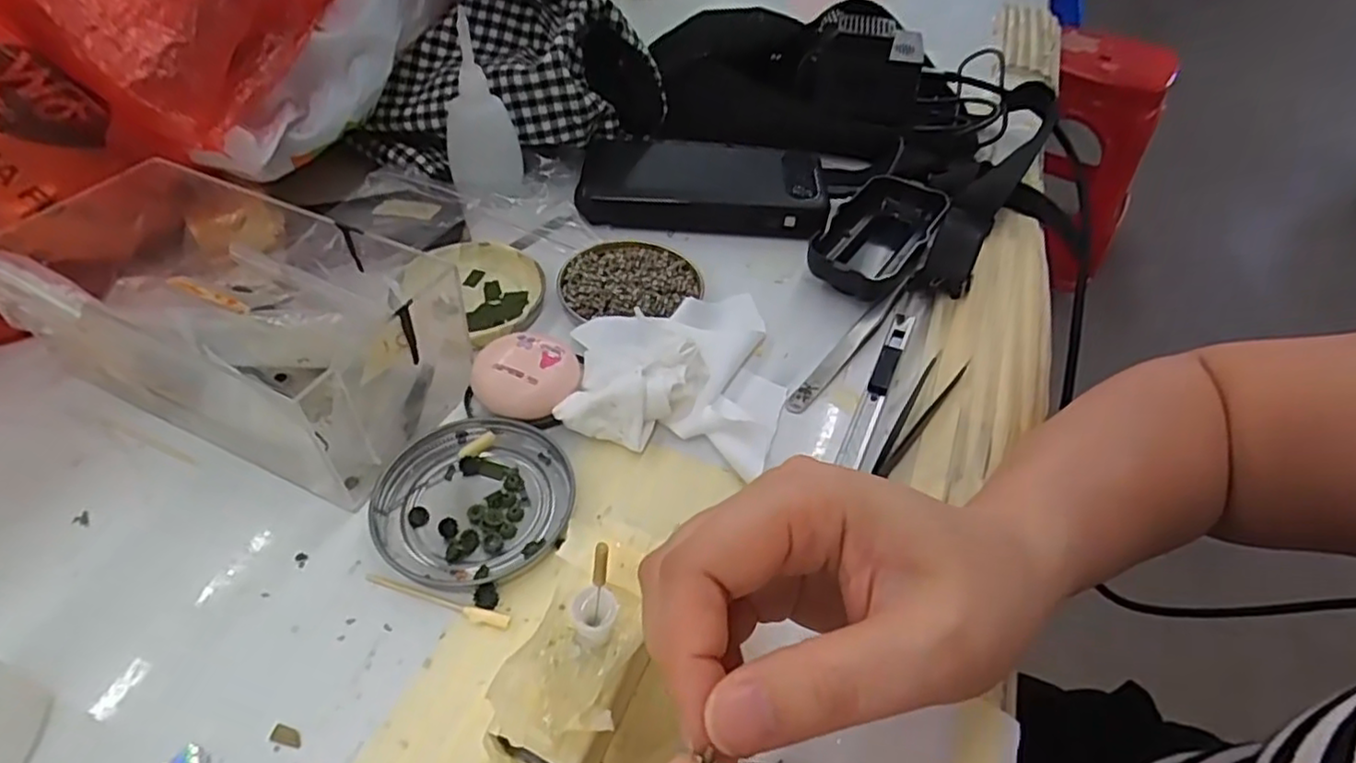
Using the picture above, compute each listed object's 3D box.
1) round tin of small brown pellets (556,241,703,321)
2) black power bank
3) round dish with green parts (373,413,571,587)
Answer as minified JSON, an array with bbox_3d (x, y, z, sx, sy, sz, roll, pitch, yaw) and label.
[{"bbox_3d":[-0.027,-0.058,0.382,0.077,0.009,0.065,-1,47,-5],"label":"round tin of small brown pellets"},{"bbox_3d":[0.017,-0.135,0.448,0.153,0.024,0.083,4,47,0],"label":"black power bank"},{"bbox_3d":[-0.084,0.048,0.283,0.075,0.009,0.075,2,47,-2],"label":"round dish with green parts"}]

